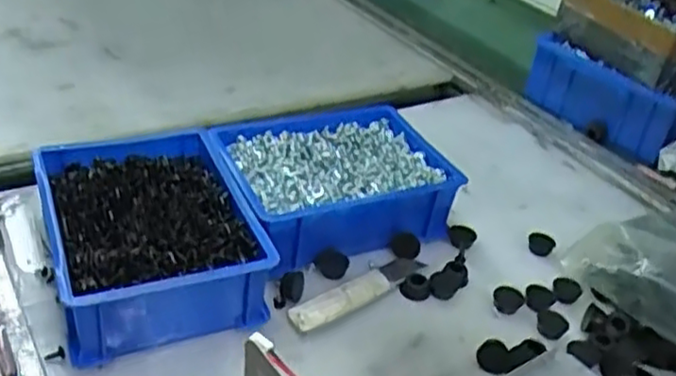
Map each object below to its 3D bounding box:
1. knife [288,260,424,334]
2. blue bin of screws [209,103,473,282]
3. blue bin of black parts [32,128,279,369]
[{"bbox_3d":[0.019,0.079,0.552,0.133,0.006,0.027,-24,45,-37],"label":"knife"},{"bbox_3d":[-0.003,-0.004,0.628,0.202,0.061,0.167,-12,38,-26],"label":"blue bin of screws"},{"bbox_3d":[-0.147,0.036,0.539,0.148,0.070,0.198,-8,37,-21],"label":"blue bin of black parts"}]

